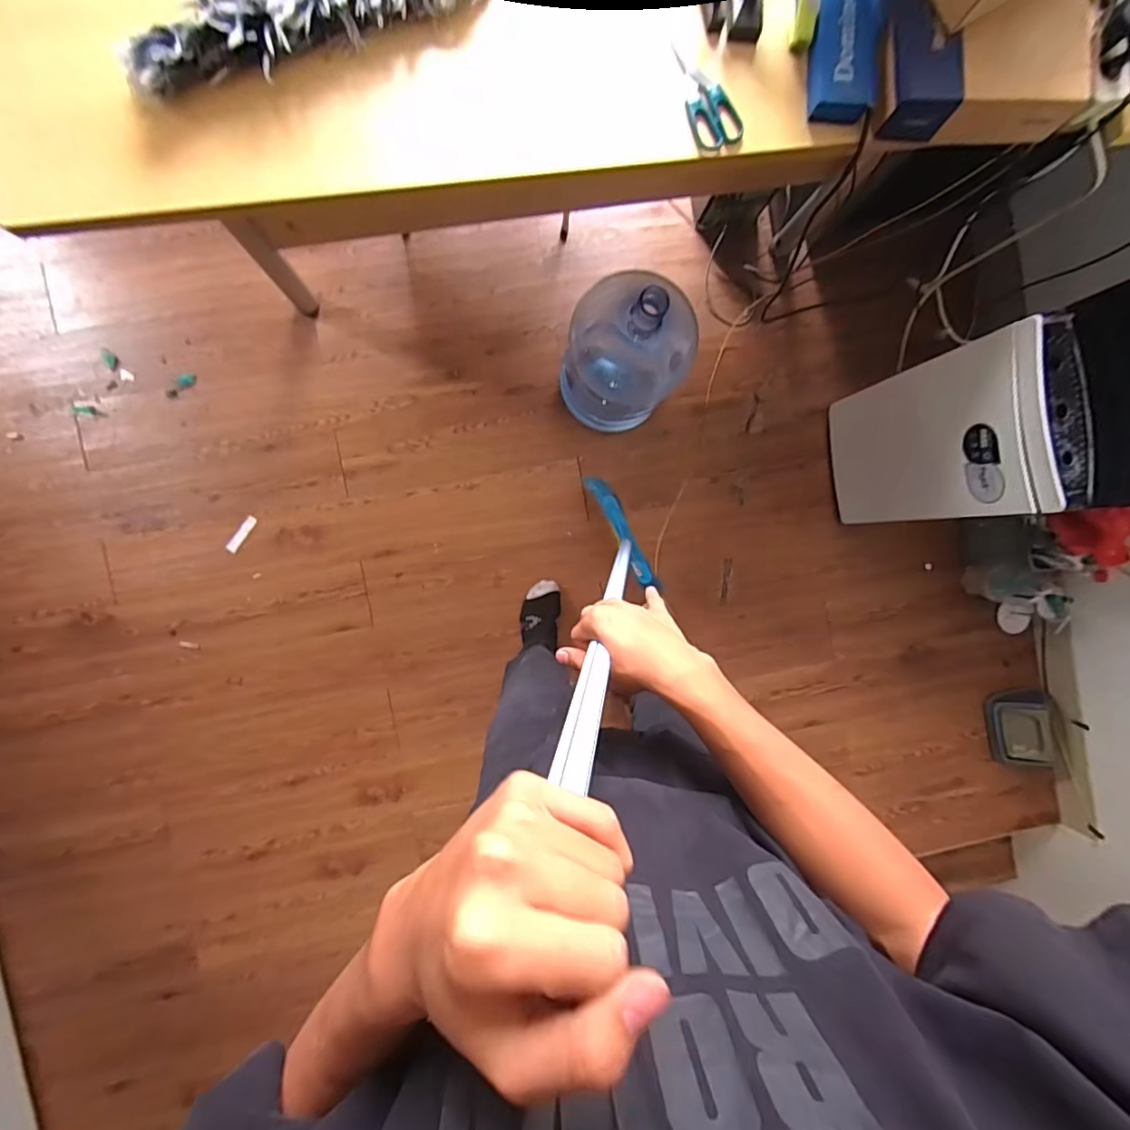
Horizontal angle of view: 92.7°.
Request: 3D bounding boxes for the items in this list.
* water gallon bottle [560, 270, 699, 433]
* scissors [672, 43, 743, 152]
[{"bbox_3d":[0.128,-0.468,1.196,0.246,0.462,0.250,0,94,-5],"label":"water gallon bottle"},{"bbox_3d":[0.180,-0.592,0.680,0.062,0.010,0.137,-23,94,-3],"label":"scissors"}]

